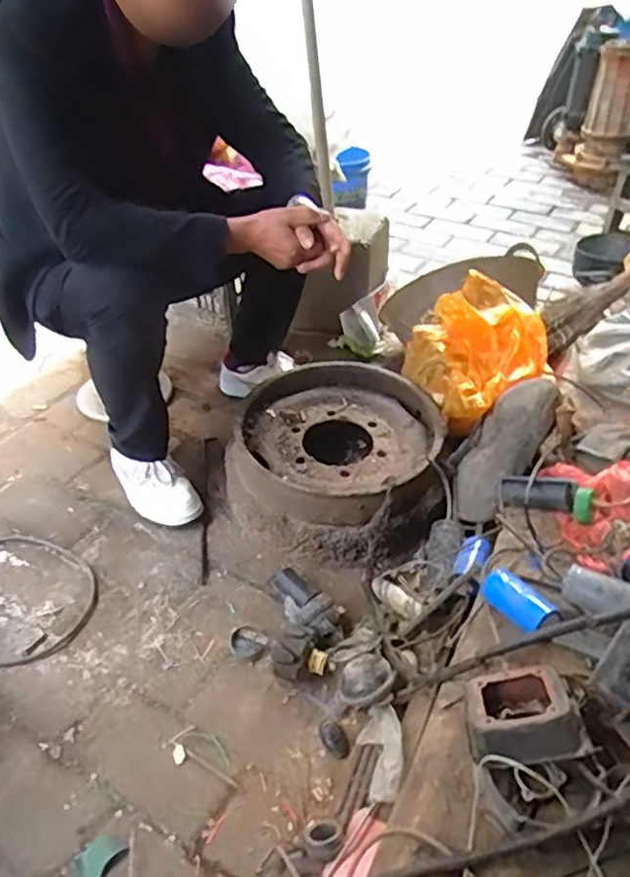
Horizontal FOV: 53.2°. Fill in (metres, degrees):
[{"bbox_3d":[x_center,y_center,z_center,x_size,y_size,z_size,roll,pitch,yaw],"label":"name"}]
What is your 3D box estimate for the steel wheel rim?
[{"bbox_3d":[0.043,0.029,1.250,0.411,0.164,0.457,7,40,6],"label":"steel wheel rim"}]

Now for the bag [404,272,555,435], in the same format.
[{"bbox_3d":[0.329,-0.166,1.266,0.244,0.190,0.277,-14,42,-18],"label":"bag"}]

